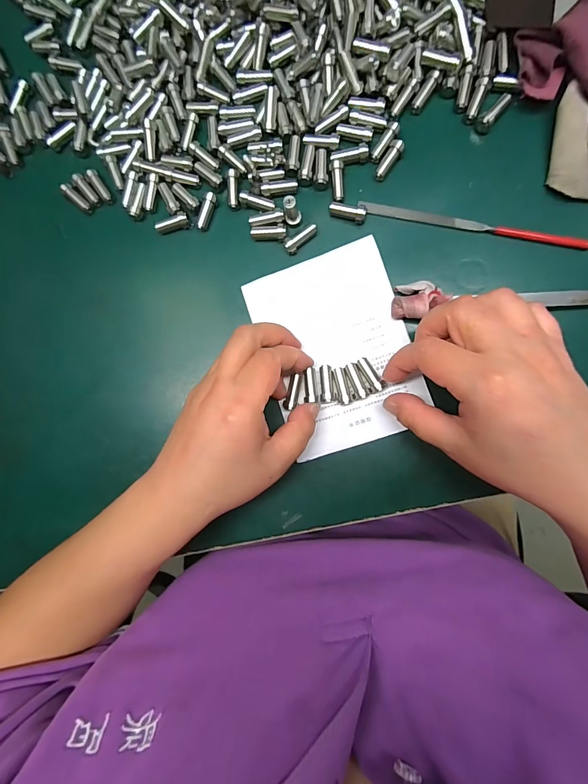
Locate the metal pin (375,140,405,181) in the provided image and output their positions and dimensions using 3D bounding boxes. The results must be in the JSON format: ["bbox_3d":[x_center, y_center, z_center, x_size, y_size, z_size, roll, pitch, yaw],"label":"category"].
[{"bbox_3d":[0.067,-0.164,0.258,0.009,0.006,0.027,36,96,5],"label":"metal pin"}]

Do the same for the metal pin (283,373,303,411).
[{"bbox_3d":[0.000,0.000,0.263,0.009,0.004,0.026,18,86,6],"label":"metal pin"}]

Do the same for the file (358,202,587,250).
[{"bbox_3d":[0.121,-0.118,0.254,0.148,0.004,0.008,14,93,7],"label":"file"}]

